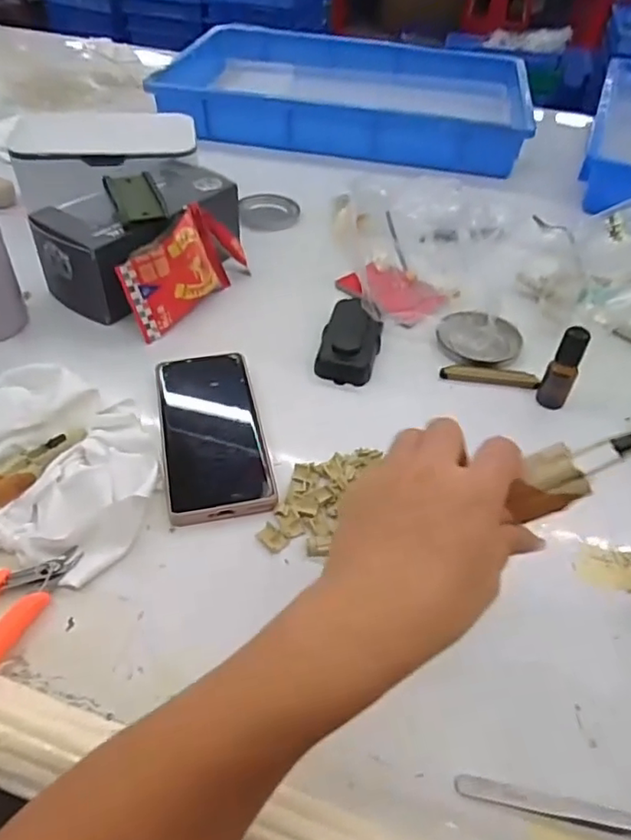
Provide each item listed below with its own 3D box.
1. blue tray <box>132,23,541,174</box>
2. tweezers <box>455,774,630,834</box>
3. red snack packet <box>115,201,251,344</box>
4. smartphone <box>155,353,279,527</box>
[{"bbox_3d":[0.063,-0.530,0.977,0.537,0.081,0.381,9,46,6],"label":"blue tray"},{"bbox_3d":[0.135,0.198,0.302,0.125,0.004,0.010,12,45,6],"label":"tweezers"},{"bbox_3d":[-0.121,-0.146,0.571,0.036,0.075,0.143,24,48,18],"label":"red snack packet"},{"bbox_3d":[-0.081,0.005,0.468,0.075,0.015,0.166,-7,46,-12],"label":"smartphone"}]

